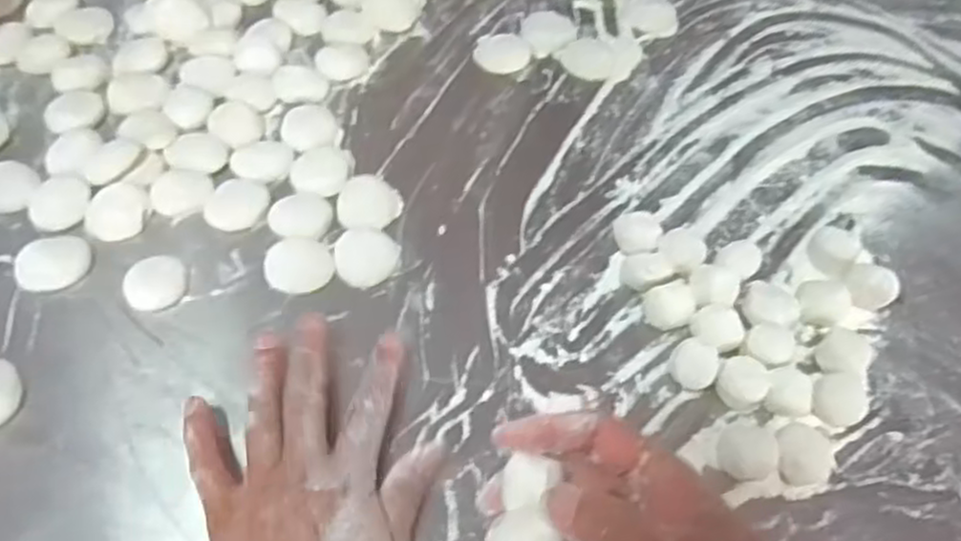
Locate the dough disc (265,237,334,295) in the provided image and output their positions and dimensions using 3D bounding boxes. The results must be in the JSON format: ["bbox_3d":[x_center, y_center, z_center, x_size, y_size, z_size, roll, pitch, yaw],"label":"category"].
[{"bbox_3d":[-0.108,-0.004,0.448,0.039,0.004,0.038,1,57,-2],"label":"dough disc"}]

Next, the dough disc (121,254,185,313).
[{"bbox_3d":[-0.190,0.006,0.439,0.034,0.004,0.039,-4,57,-5],"label":"dough disc"}]

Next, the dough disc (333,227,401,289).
[{"bbox_3d":[-0.069,-0.009,0.455,0.038,0.004,0.039,1,57,-2],"label":"dough disc"}]

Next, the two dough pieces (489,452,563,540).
[{"bbox_3d":[0.018,0.098,0.297,0.026,0.014,0.048,2,49,-1],"label":"two dough pieces"}]

